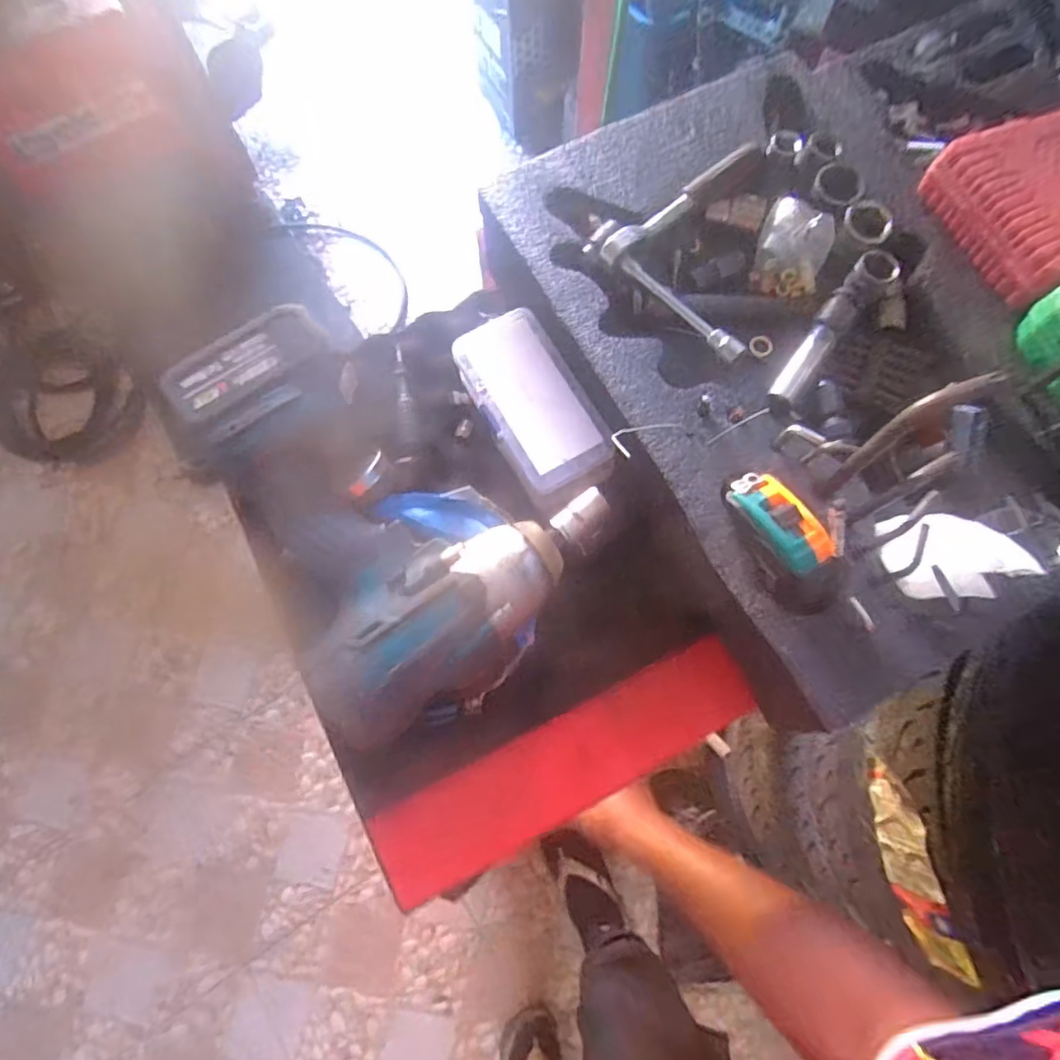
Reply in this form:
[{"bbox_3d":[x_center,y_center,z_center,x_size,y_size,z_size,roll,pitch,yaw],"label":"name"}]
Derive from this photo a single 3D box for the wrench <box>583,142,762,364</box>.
[{"bbox_3d":[0.130,-0.193,0.402,0.136,0.020,0.133,-41,78,-9],"label":"wrench"}]

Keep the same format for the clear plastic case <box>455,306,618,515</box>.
[{"bbox_3d":[0.002,-0.085,0.432,0.069,0.032,0.137,-30,77,-7],"label":"clear plastic case"}]

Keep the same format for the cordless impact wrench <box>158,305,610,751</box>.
[{"bbox_3d":[-0.116,0.000,0.397,0.275,0.076,0.207,32,78,9],"label":"cordless impact wrench"}]

